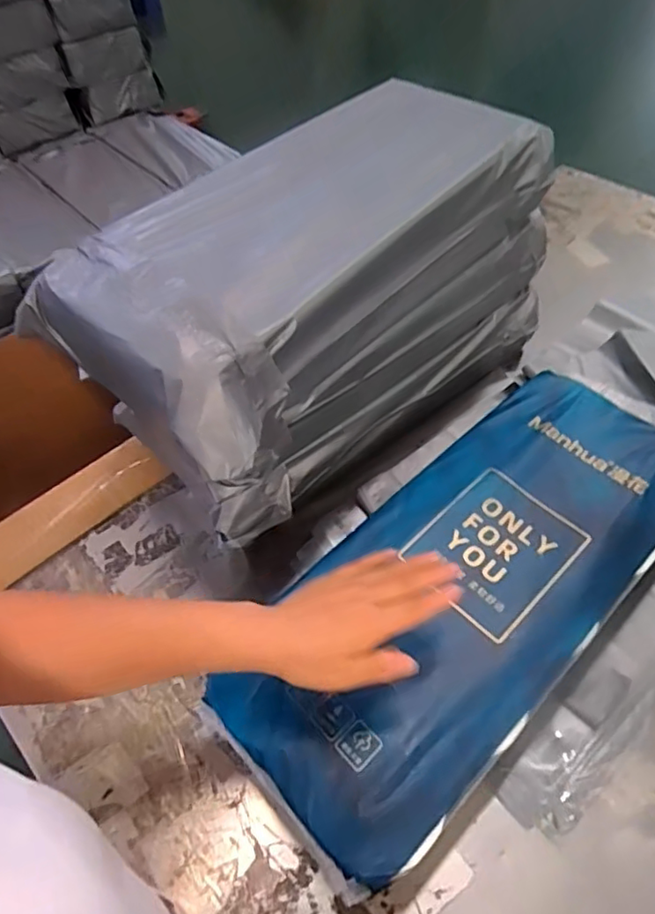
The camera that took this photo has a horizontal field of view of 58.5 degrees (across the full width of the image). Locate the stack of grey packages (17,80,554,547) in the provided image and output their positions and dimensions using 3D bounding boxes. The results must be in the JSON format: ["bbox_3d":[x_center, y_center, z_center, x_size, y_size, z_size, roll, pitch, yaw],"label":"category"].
[{"bbox_3d":[0.005,-0.166,0.718,0.264,0.349,0.565,33,61,25],"label":"stack of grey packages"}]

